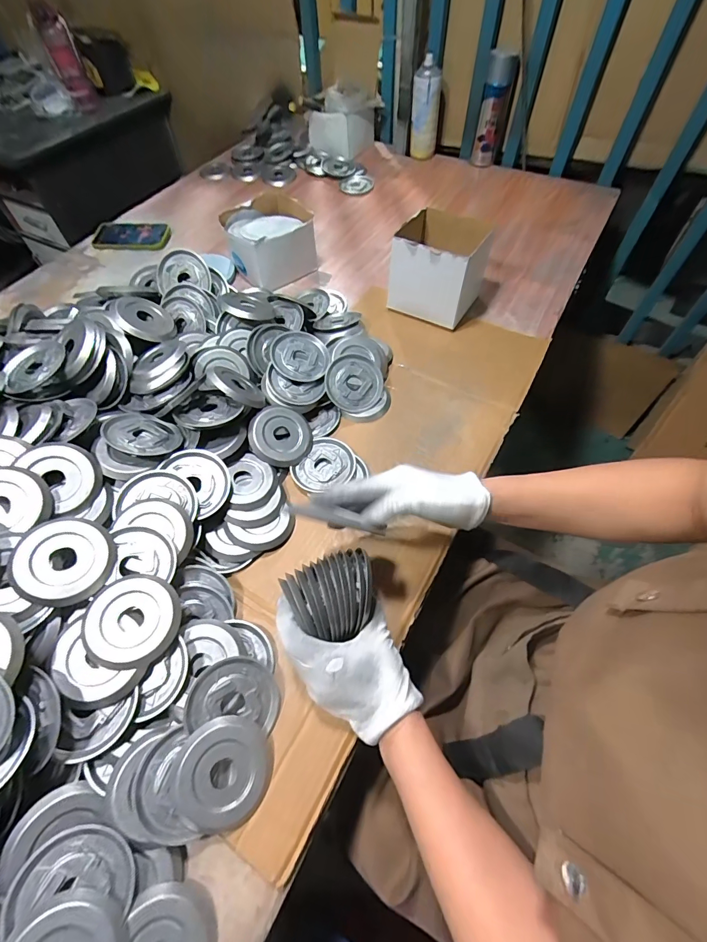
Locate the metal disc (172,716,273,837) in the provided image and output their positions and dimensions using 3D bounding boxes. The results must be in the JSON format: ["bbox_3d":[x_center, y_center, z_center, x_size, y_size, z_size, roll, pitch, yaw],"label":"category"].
[{"bbox_3d":[-0.114,0.267,0.350,0.079,0.013,0.081,9,67,-21],"label":"metal disc"}]

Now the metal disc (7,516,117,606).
[{"bbox_3d":[-0.280,0.086,0.383,0.082,0.007,0.081,11,62,-21],"label":"metal disc"}]

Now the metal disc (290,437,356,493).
[{"bbox_3d":[-0.036,-0.006,0.526,0.072,0.010,0.084,27,63,18],"label":"metal disc"}]

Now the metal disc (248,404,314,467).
[{"bbox_3d":[-0.096,-0.048,0.529,0.082,0.016,0.084,6,77,-26],"label":"metal disc"}]

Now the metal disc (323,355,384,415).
[{"bbox_3d":[0.001,-0.130,0.582,0.083,0.012,0.084,1,86,-10],"label":"metal disc"}]

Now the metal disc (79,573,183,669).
[{"bbox_3d":[-0.211,0.143,0.379,0.080,0.019,0.081,-1,58,2],"label":"metal disc"}]

